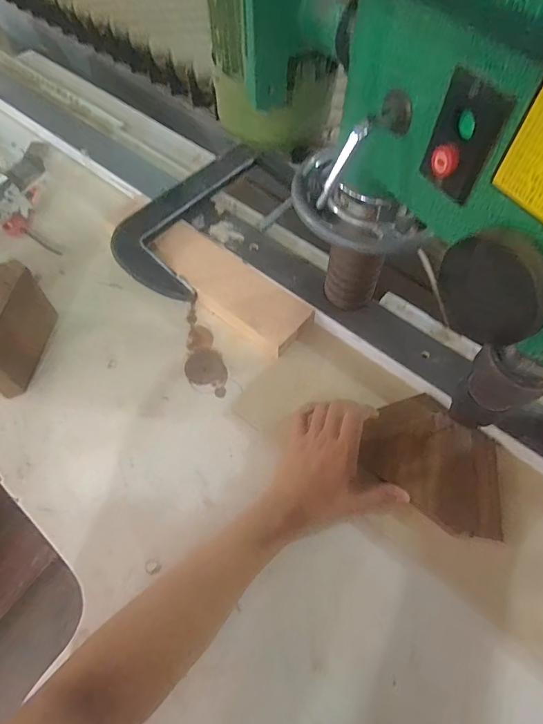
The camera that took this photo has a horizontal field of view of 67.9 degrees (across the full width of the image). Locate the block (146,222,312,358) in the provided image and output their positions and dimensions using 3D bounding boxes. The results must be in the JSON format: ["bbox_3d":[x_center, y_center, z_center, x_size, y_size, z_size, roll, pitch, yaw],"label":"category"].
[{"bbox_3d":[-0.063,-0.109,0.597,0.264,0.043,0.083,36,66,19],"label":"block"}]

